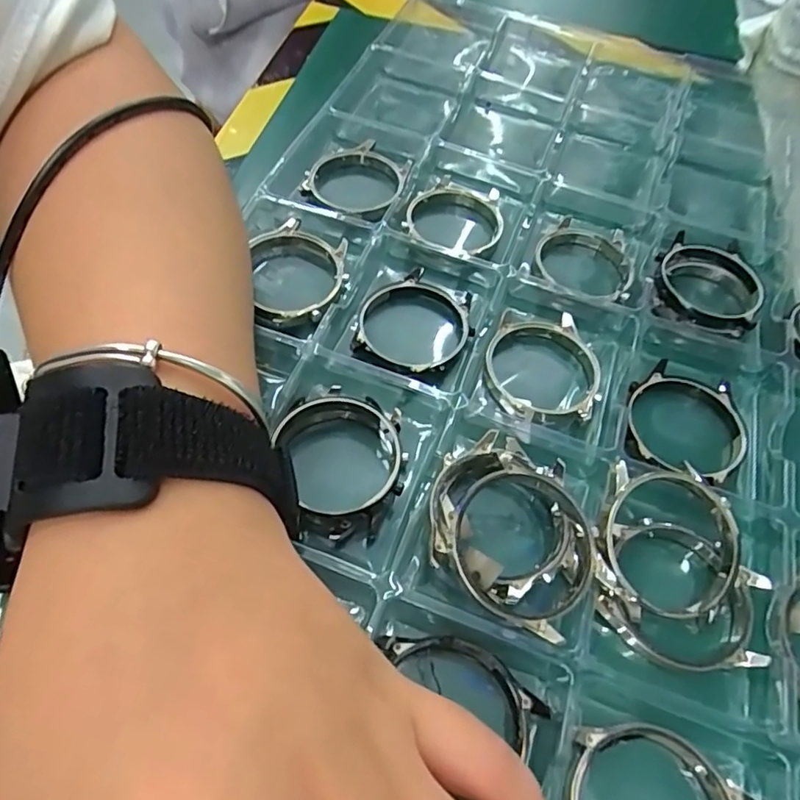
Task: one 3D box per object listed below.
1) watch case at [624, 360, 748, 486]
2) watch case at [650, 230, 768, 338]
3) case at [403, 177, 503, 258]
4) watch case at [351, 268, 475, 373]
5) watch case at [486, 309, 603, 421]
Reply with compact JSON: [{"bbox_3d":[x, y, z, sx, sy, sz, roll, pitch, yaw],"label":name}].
[{"bbox_3d":[0.111,0.009,0.223,0.045,0.012,0.049,21,58,7],"label":"watch case"},{"bbox_3d":[0.138,-0.052,0.259,0.044,0.012,0.047,27,59,10],"label":"watch case"},{"bbox_3d":[0.027,-0.088,0.275,0.045,0.007,0.045,18,57,5],"label":"case"},{"bbox_3d":[0.007,-0.031,0.238,0.045,0.010,0.052,18,57,5],"label":"watch case"},{"bbox_3d":[0.059,-0.015,0.233,0.047,0.010,0.052,14,57,3],"label":"watch case"}]

